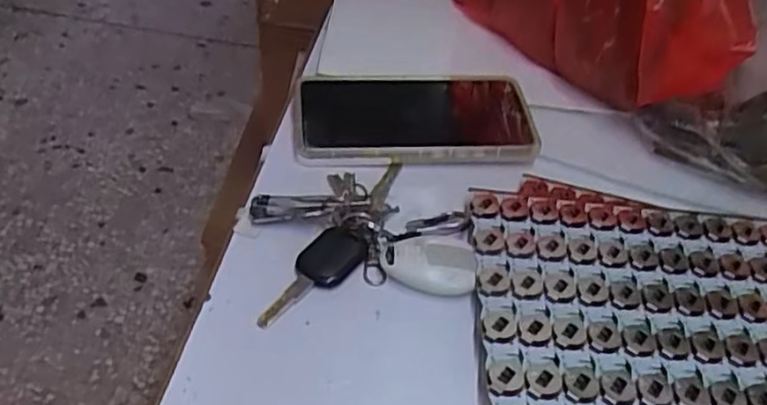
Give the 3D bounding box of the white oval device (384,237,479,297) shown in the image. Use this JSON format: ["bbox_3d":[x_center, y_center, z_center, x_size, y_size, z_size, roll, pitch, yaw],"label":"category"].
[{"bbox_3d":[0.026,0.034,0.377,0.049,0.011,0.035,9,42,1],"label":"white oval device"}]

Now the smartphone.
[{"bbox_3d":[0.025,-0.064,0.471,0.167,0.012,0.089,0,43,-9],"label":"smartphone"}]

